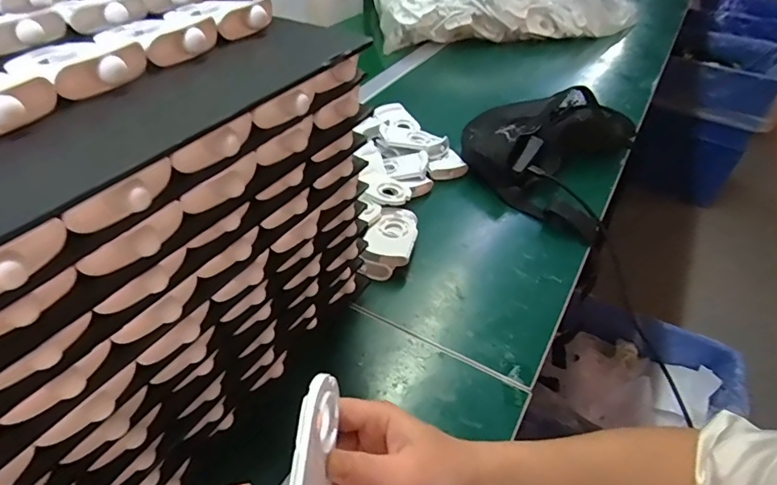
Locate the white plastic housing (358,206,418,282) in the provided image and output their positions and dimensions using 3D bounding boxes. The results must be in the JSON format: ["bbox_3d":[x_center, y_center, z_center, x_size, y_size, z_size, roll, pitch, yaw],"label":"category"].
[{"bbox_3d":[0.003,-0.003,0.553,0.057,0.026,0.104,9,43,9],"label":"white plastic housing"}]

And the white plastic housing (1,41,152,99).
[{"bbox_3d":[-0.191,-0.113,0.287,0.081,0.018,0.056,24,47,23],"label":"white plastic housing"}]

